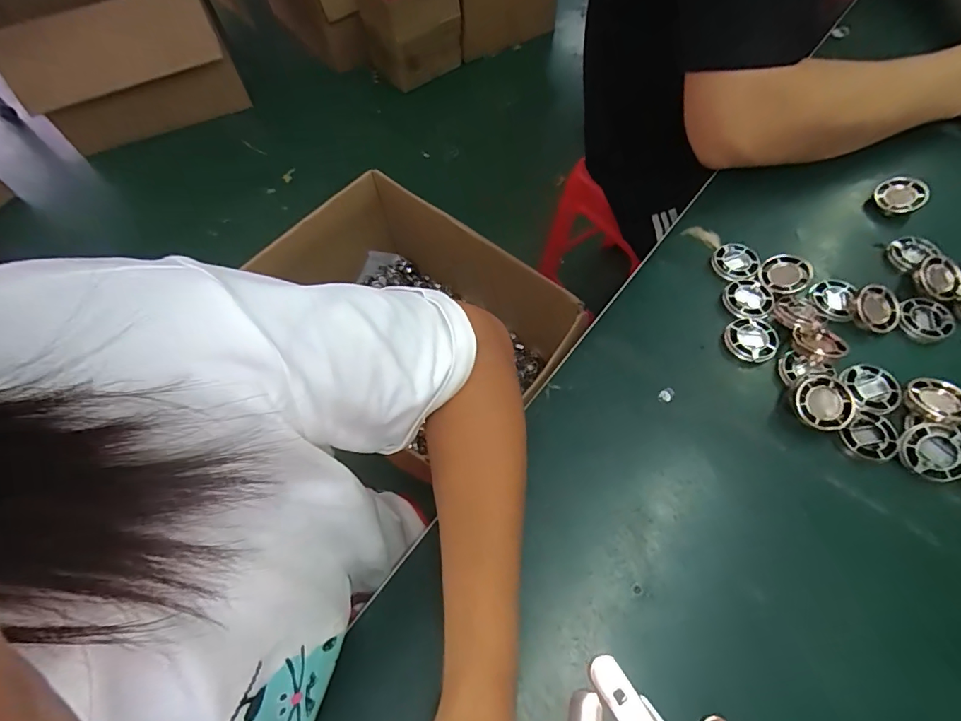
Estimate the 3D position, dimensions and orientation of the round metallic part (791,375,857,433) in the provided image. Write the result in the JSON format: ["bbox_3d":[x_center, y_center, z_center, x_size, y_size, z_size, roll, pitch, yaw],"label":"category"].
[{"bbox_3d":[0.248,0.031,0.340,0.037,0.007,0.039,-2,80,11],"label":"round metallic part"}]

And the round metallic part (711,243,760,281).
[{"bbox_3d":[0.228,-0.088,0.419,0.038,0.009,0.037,-2,61,3],"label":"round metallic part"}]

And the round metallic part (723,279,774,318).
[{"bbox_3d":[0.227,-0.052,0.400,0.038,0.006,0.037,-2,61,3],"label":"round metallic part"}]

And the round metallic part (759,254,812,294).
[{"bbox_3d":[0.261,-0.075,0.403,0.041,0.008,0.037,-23,62,-8],"label":"round metallic part"}]

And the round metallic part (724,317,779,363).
[{"bbox_3d":[0.219,-0.017,0.382,0.038,0.007,0.038,-2,61,3],"label":"round metallic part"}]

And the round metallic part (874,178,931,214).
[{"bbox_3d":[0.394,-0.155,0.441,0.037,0.010,0.034,-7,80,24],"label":"round metallic part"}]

